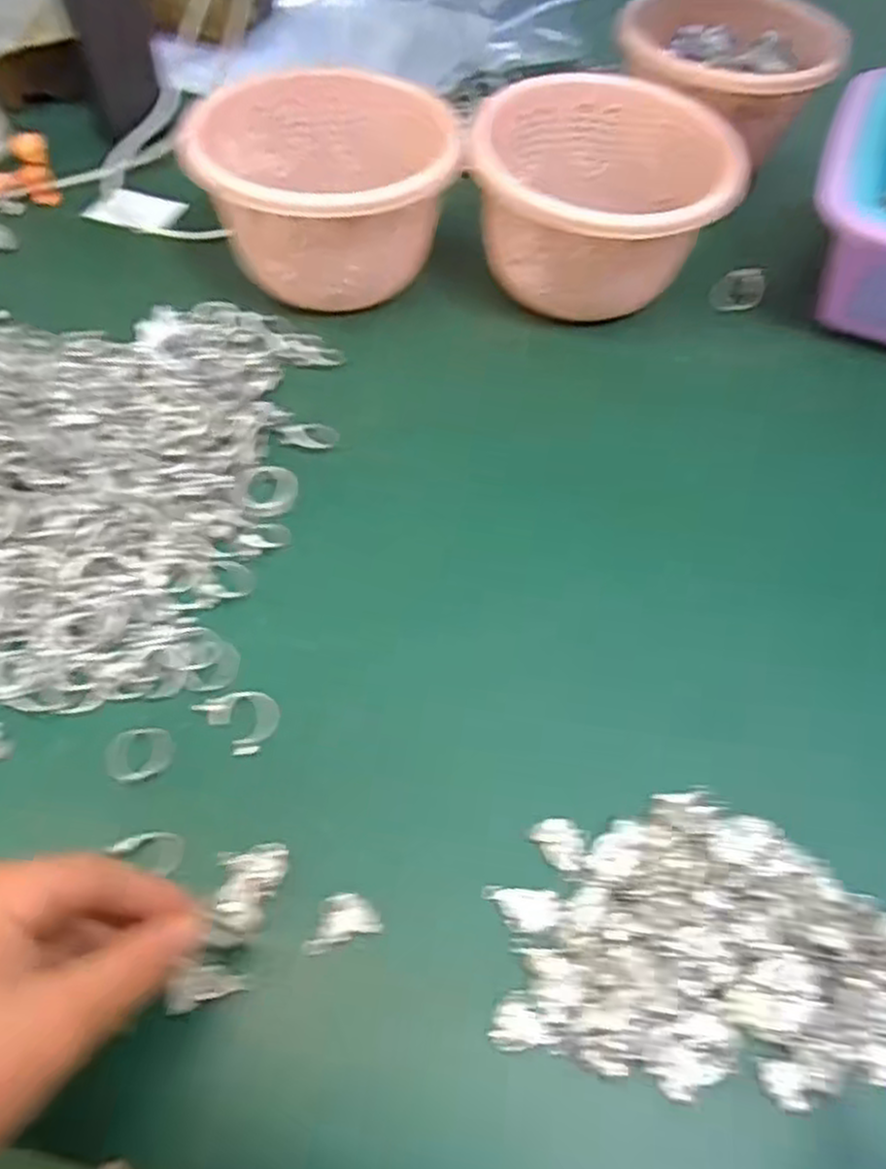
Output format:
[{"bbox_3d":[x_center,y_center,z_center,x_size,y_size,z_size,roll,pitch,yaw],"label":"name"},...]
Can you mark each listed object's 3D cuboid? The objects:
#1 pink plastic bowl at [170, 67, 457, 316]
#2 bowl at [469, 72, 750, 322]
[{"bbox_3d":[-0.078,-0.231,0.451,0.128,0.079,0.137,-9,58,-11],"label":"pink plastic bowl"},{"bbox_3d":[0.094,-0.228,0.459,0.147,0.088,0.132,20,57,9],"label":"bowl"}]

